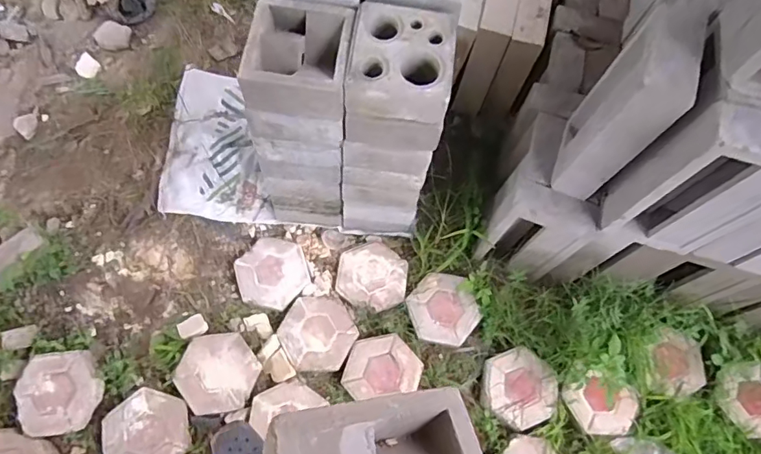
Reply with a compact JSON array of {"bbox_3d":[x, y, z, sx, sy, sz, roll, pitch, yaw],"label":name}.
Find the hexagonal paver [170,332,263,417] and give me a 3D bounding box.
[{"bbox_3d":[-0.435,0.388,1.350,0.211,0.041,0.203,-7,67,-6],"label":"hexagonal paver"}]

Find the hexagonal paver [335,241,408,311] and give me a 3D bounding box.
[{"bbox_3d":[-0.024,0.139,1.485,0.198,0.032,0.193,6,66,0],"label":"hexagonal paver"}]

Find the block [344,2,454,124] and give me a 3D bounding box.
[{"bbox_3d":[0.044,-0.328,1.015,0.201,0.091,0.208,9,66,1],"label":"block"}]

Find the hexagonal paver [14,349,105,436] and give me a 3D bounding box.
[{"bbox_3d":[-0.820,0.422,1.289,0.200,0.045,0.199,-12,68,-8],"label":"hexagonal paver"}]

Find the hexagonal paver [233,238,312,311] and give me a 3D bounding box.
[{"bbox_3d":[-0.314,0.132,1.468,0.205,0.048,0.219,-24,70,-12],"label":"hexagonal paver"}]

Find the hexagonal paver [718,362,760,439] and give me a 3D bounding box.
[{"bbox_3d":[1.040,0.475,1.396,0.198,0.053,0.200,-9,67,-7],"label":"hexagonal paver"}]

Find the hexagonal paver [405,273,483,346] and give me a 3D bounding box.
[{"bbox_3d":[0.177,0.231,1.437,0.185,0.046,0.210,-28,71,-14],"label":"hexagonal paver"}]

